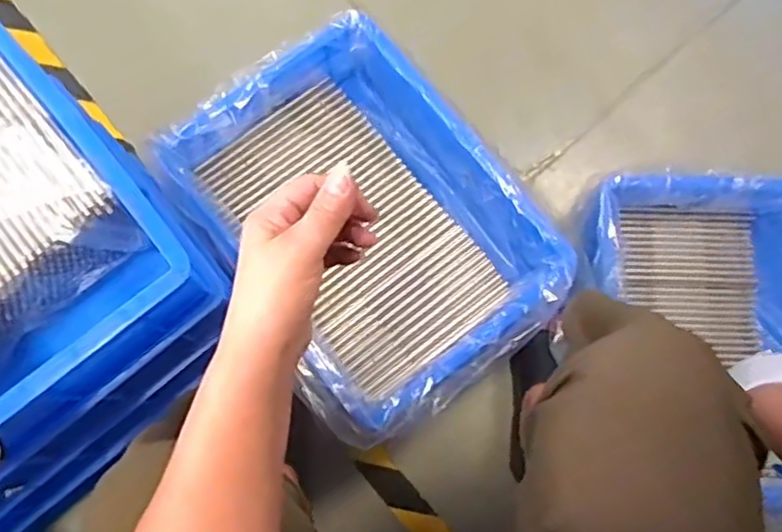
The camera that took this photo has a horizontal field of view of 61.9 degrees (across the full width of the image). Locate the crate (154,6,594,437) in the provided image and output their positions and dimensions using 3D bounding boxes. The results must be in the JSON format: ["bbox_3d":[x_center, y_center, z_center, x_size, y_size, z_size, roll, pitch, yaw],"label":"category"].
[{"bbox_3d":[-0.023,-0.052,0.789,0.348,0.125,0.438,-38,80,-9],"label":"crate"}]

